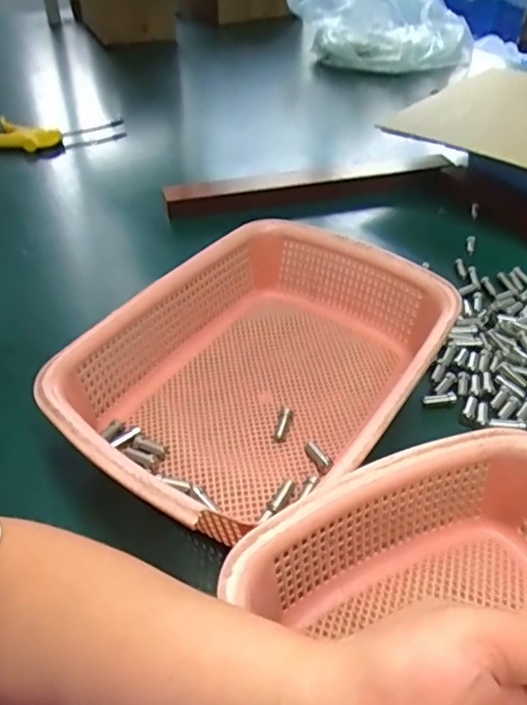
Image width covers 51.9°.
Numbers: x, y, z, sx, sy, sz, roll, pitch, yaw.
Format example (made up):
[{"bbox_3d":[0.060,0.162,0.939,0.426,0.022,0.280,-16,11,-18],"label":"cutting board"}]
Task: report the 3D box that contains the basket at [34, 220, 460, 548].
[{"bbox_3d":[0.001,0.010,0.415,0.213,0.082,0.285,25,48,25],"label":"basket"}]

